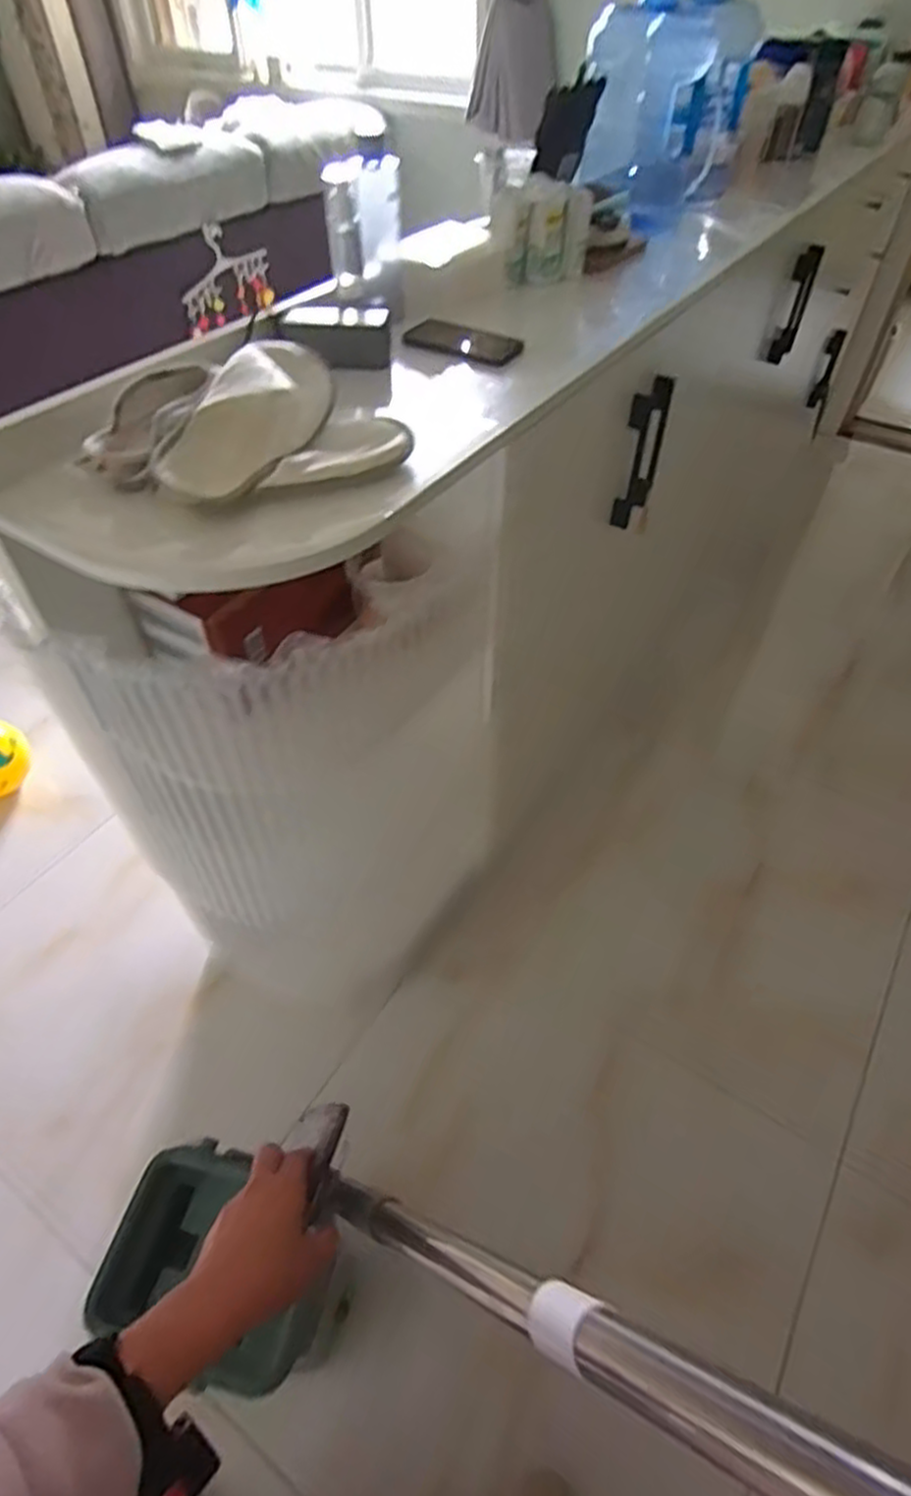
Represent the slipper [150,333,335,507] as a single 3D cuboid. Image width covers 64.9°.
[{"bbox_3d":[-0.200,-0.331,0.712,0.097,0.059,0.242,14,49,11],"label":"slipper"}]

